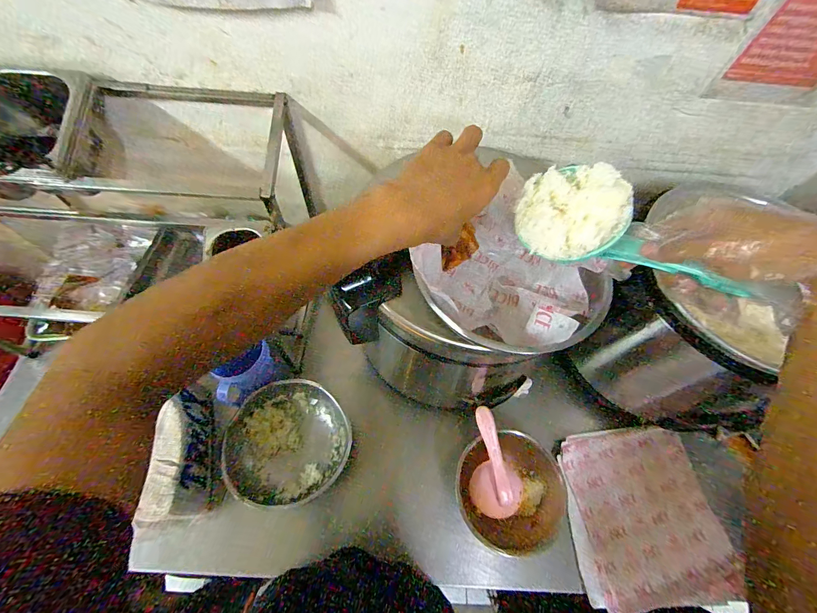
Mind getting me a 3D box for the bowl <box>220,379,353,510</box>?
[{"bbox_3d":[-0.222,0.257,0.653,0.206,0.072,0.217,1,62,-2],"label":"bowl"}]

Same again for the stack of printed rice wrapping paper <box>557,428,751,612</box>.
[{"bbox_3d":[0.432,0.383,0.650,0.267,0.041,0.283,-4,62,-4],"label":"stack of printed rice wrapping paper"}]

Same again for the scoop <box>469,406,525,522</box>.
[{"bbox_3d":[0.154,0.269,0.624,0.093,0.053,0.183,-5,89,-5],"label":"scoop"}]

